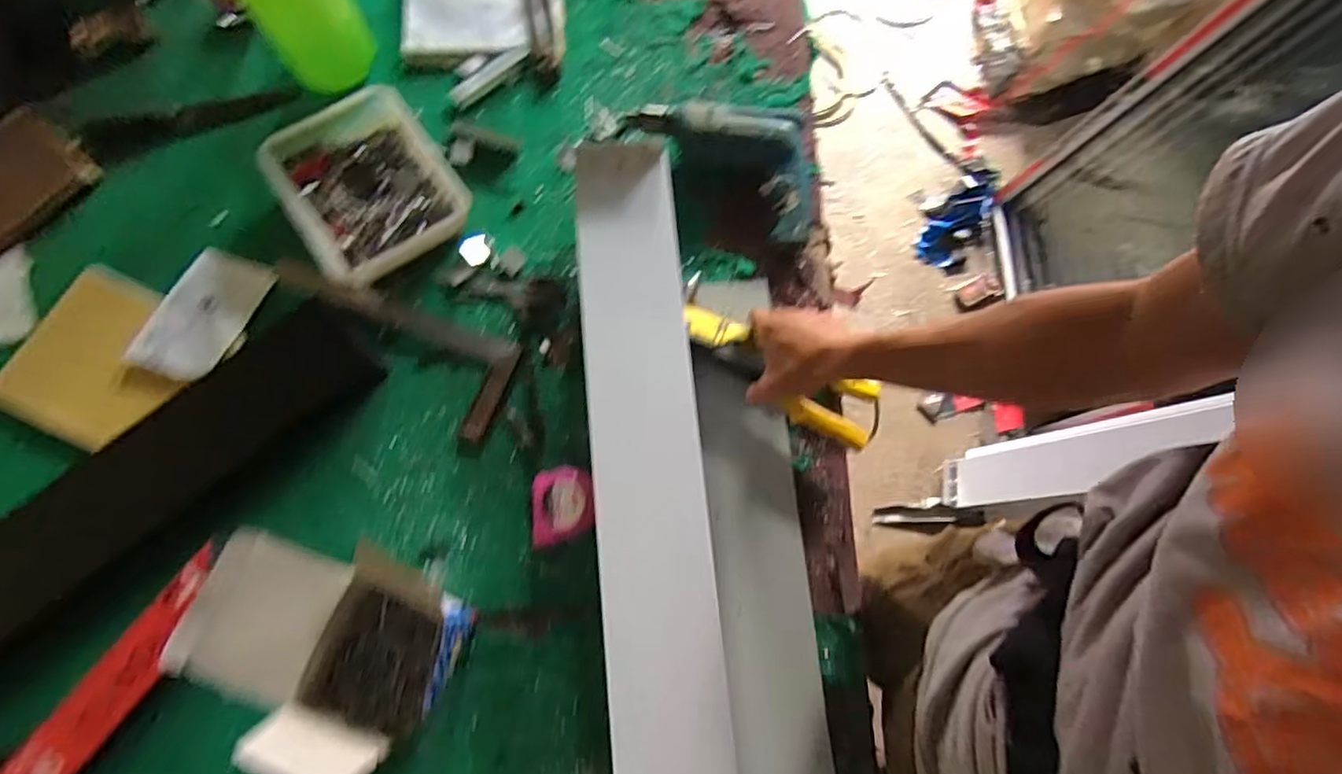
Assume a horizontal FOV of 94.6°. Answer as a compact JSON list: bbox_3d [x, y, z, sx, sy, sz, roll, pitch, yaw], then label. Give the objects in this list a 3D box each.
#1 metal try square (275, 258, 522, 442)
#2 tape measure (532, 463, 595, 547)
[{"bbox_3d":[-0.314,-0.047,0.670,0.281,0.025,0.111,20,72,5],"label":"metal try square"},{"bbox_3d":[-0.108,0.117,0.625,0.059,0.032,0.078,-2,71,-3],"label":"tape measure"}]

